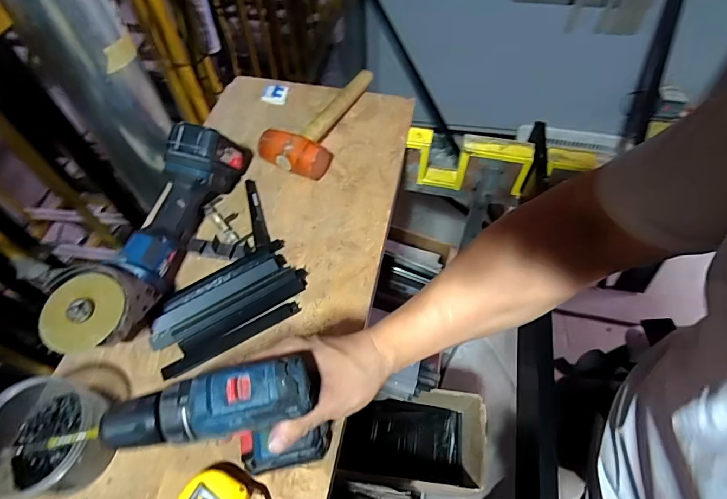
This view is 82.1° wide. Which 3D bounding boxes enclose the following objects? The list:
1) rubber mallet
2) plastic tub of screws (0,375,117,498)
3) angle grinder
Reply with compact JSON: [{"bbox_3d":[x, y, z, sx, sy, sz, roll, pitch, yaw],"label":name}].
[{"bbox_3d":[-0.066,-0.238,0.741,0.119,0.061,0.286,20,59,14],"label":"rubber mallet"},{"bbox_3d":[-0.355,0.200,0.458,0.137,0.072,0.113,14,58,10],"label":"plastic tub of screws"},{"bbox_3d":[-0.280,-0.041,0.586,0.100,0.111,0.397,10,57,8],"label":"angle grinder"}]

